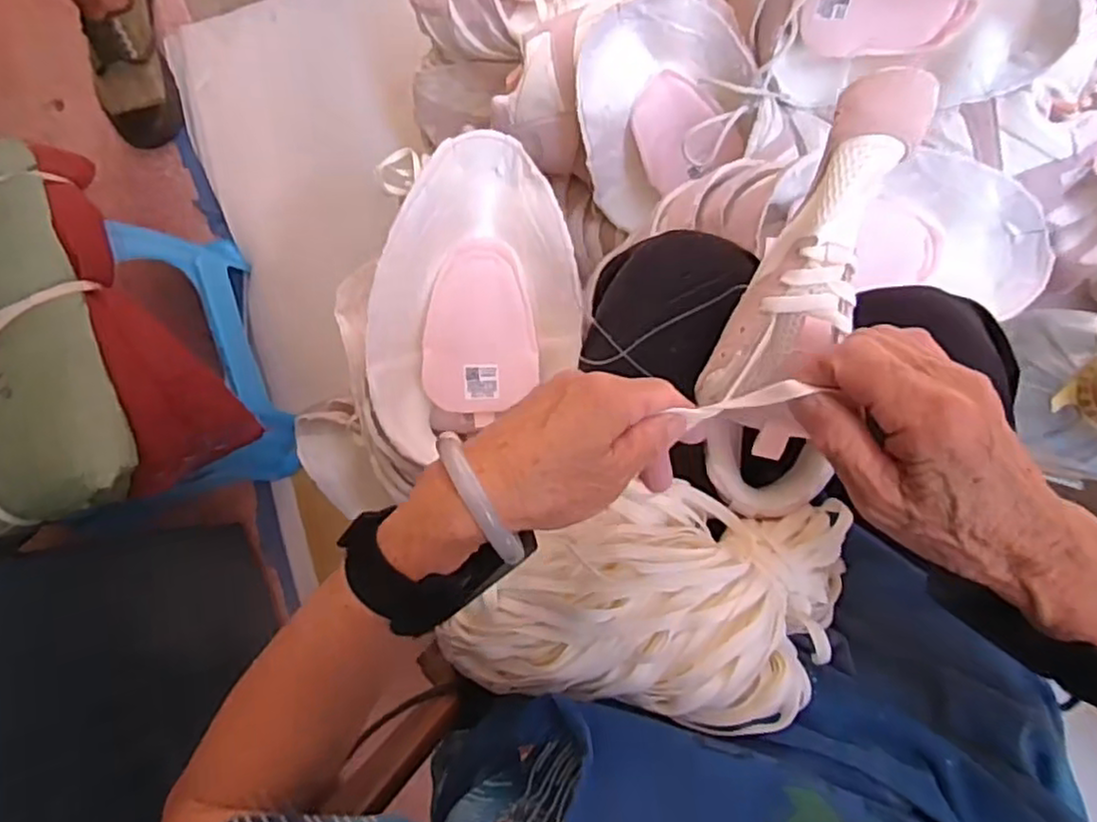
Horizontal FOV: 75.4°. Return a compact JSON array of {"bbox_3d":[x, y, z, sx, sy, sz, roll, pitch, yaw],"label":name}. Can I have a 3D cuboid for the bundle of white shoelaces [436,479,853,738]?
[{"bbox_3d":[0.058,0.109,0.416,0.234,0.067,0.133,1,87,8],"label":"bundle of white shoelaces"}]

